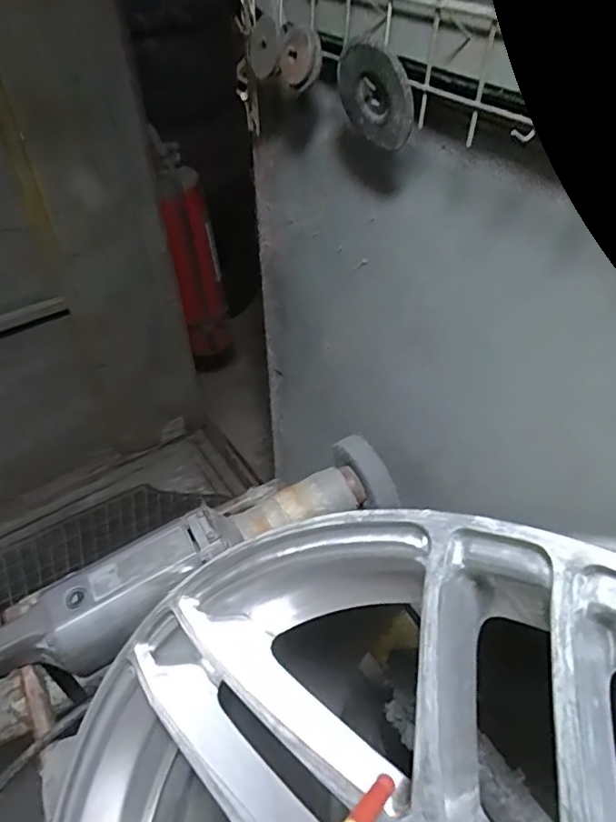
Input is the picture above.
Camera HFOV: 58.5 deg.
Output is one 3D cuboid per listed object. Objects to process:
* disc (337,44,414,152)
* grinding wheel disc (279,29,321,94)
[{"bbox_3d":[0.064,-0.282,0.497,0.012,0.088,0.084,-40,28,-15],"label":"disc"},{"bbox_3d":[-0.010,-0.360,0.557,0.016,0.055,0.052,-24,69,-30],"label":"grinding wheel disc"}]

